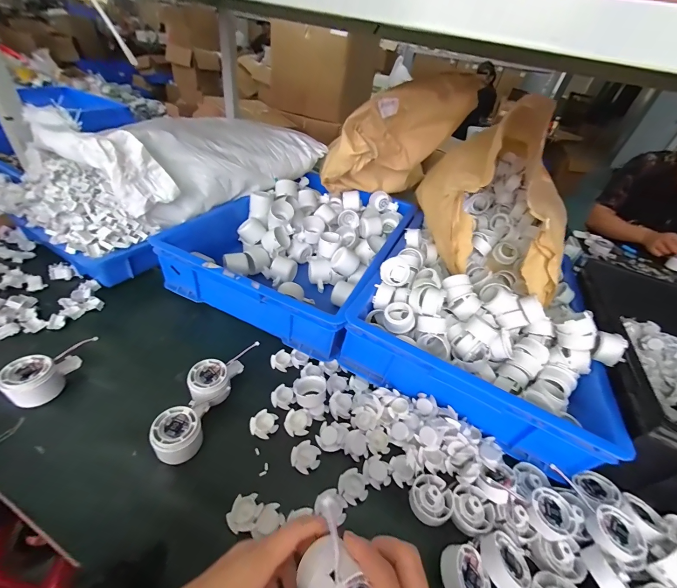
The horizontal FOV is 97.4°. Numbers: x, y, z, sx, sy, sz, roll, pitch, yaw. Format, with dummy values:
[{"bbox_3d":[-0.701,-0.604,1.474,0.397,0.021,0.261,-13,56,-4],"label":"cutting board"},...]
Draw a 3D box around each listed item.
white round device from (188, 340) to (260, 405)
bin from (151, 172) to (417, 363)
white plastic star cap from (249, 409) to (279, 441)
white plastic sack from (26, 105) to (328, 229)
[{"bbox_3d":[-0.184,0.129,0.488,0.061,0.051,0.118,36,46,27],"label":"white round device"},{"bbox_3d":[-0.072,-0.132,0.748,0.394,0.133,0.535,21,45,15],"label":"bin"},{"bbox_3d":[-0.114,0.199,0.455,0.041,0.010,0.038,16,44,9],"label":"white plastic star cap"},{"bbox_3d":[-0.290,-0.335,0.740,0.168,0.157,0.585,33,45,24],"label":"white plastic sack"}]

